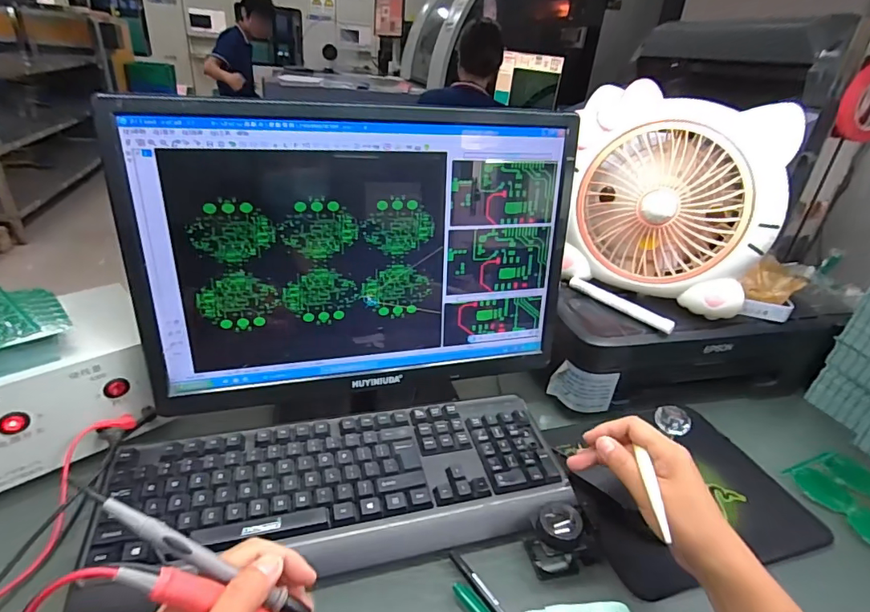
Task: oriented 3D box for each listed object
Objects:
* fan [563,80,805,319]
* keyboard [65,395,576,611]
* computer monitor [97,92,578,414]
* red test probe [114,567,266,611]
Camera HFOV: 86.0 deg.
[{"bbox_3d":[0.295,-0.133,0.596,0.248,0.231,0.093,21,33,25],"label":"fan"},{"bbox_3d":[-0.080,0.175,0.457,0.426,0.035,0.157,-5,31,-17],"label":"keyboard"},{"bbox_3d":[-0.065,-0.032,0.489,0.436,0.309,0.067,-5,31,-18],"label":"computer monitor"},{"bbox_3d":[-0.105,0.167,0.253,0.131,0.010,0.014,42,18,-24],"label":"red test probe"}]

